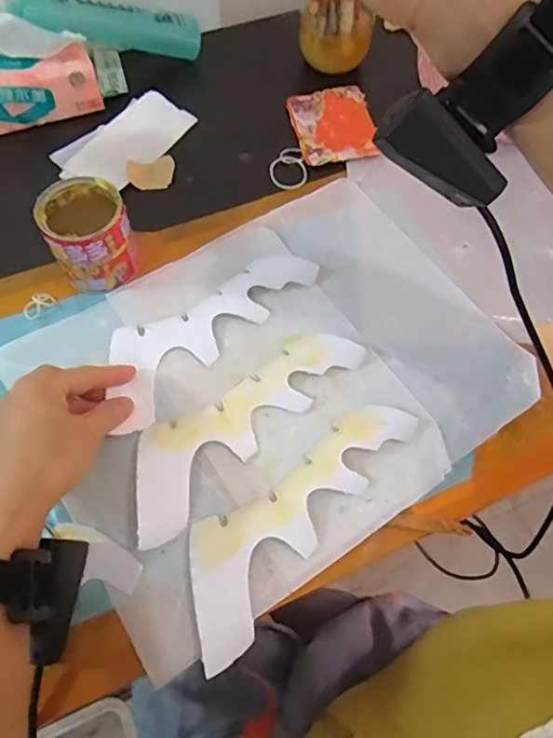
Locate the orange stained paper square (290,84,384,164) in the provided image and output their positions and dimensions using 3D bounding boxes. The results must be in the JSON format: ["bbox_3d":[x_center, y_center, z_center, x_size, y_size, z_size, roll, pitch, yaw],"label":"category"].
[{"bbox_3d":[0.059,-0.250,0.547,0.080,0.010,0.099,-9,64,-7],"label":"orange stained paper square"}]

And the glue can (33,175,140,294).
[{"bbox_3d":[-0.152,-0.107,0.435,0.066,0.066,0.066,-27,67,-14],"label":"glue can"}]

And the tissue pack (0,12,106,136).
[{"bbox_3d":[-0.242,-0.282,0.510,0.132,0.086,0.055,-21,65,-12],"label":"tissue pack"}]

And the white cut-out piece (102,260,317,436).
[{"bbox_3d":[-0.060,-0.040,0.437,0.072,0.008,0.204,42,71,15],"label":"white cut-out piece"}]

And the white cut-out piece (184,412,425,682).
[{"bbox_3d":[0.015,0.095,0.367,0.207,0.014,0.071,-41,71,-20],"label":"white cut-out piece"}]

